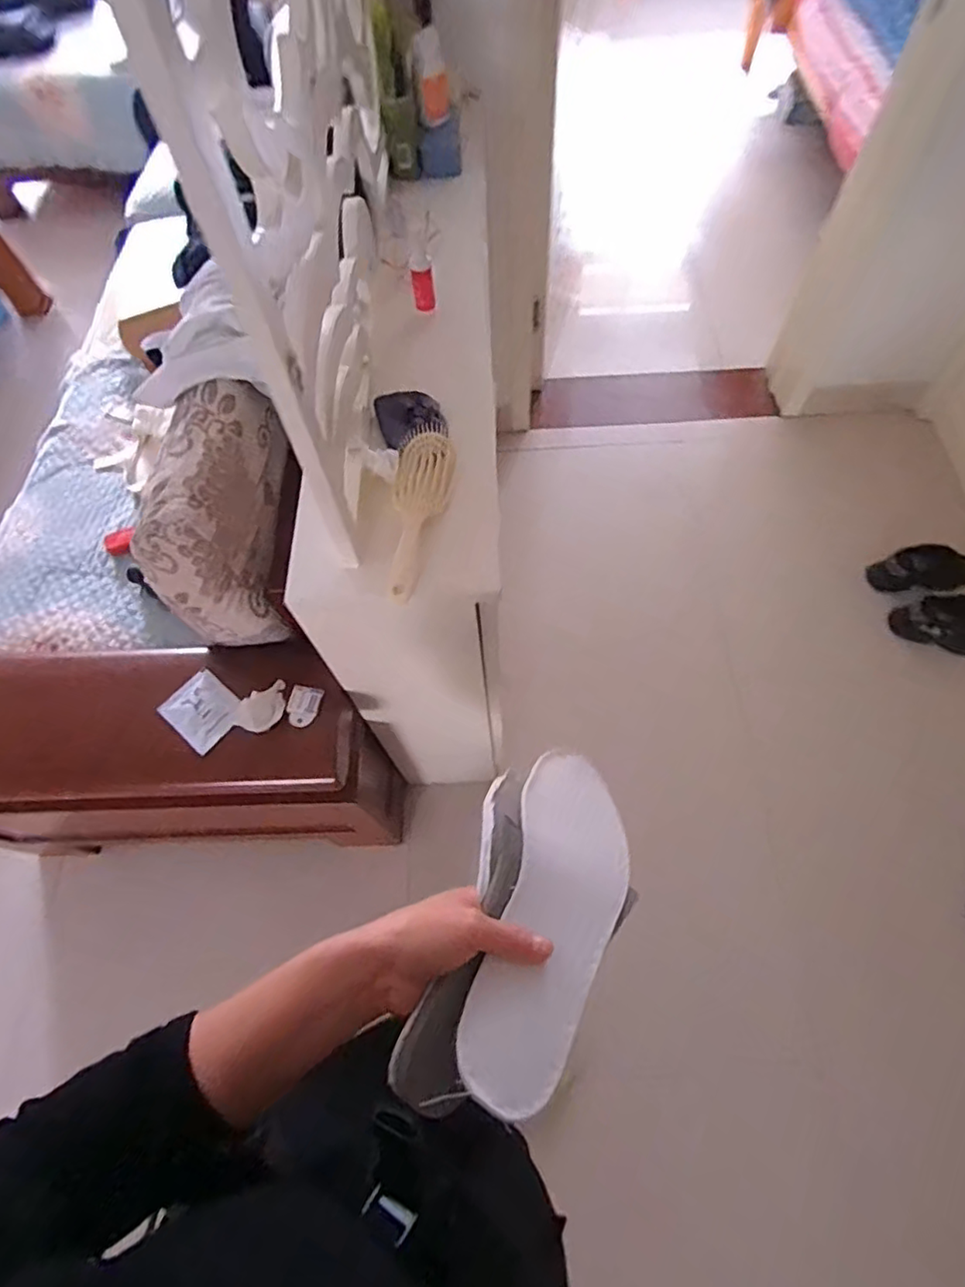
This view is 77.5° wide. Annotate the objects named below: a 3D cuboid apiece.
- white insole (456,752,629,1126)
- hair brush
[{"bbox_3d":[0.054,0.176,0.419,0.084,0.030,0.255,20,43,3],"label":"white insole"},{"bbox_3d":[-0.080,-0.163,0.702,0.065,0.035,0.241,9,64,8],"label":"hair brush"}]

